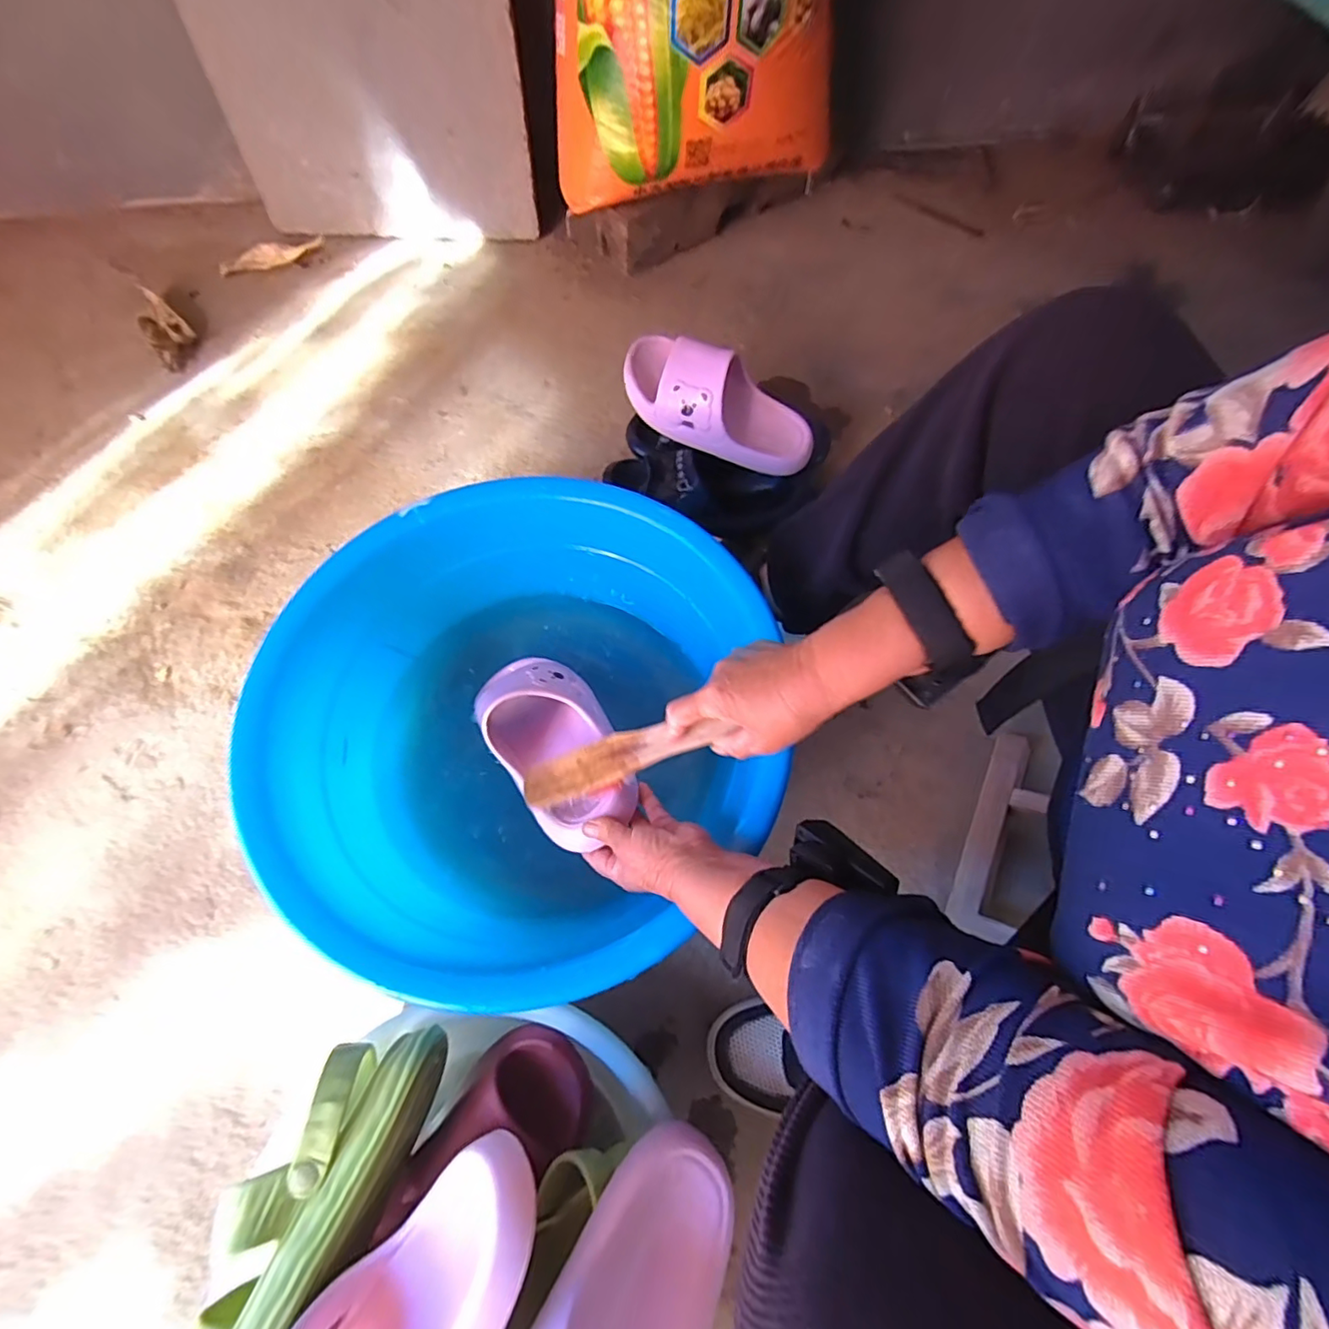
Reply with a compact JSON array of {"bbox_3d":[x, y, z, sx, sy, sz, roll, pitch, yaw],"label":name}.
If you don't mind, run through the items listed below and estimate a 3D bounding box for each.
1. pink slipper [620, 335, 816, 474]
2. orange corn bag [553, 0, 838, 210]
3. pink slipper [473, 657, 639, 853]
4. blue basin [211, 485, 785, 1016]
[{"bbox_3d":[0.073,-0.320,0.682,0.242,0.093,0.095,24,68,-10],"label":"pink slipper"},{"bbox_3d":[0.046,-0.831,0.744,0.396,0.313,0.145,3,65,1],"label":"orange corn bag"},{"bbox_3d":[-0.109,0.056,0.532,0.106,0.069,0.231,-30,48,-12],"label":"pink slipper"},{"bbox_3d":[-0.120,0.054,0.540,0.415,0.151,0.438,0,65,0],"label":"blue basin"}]

